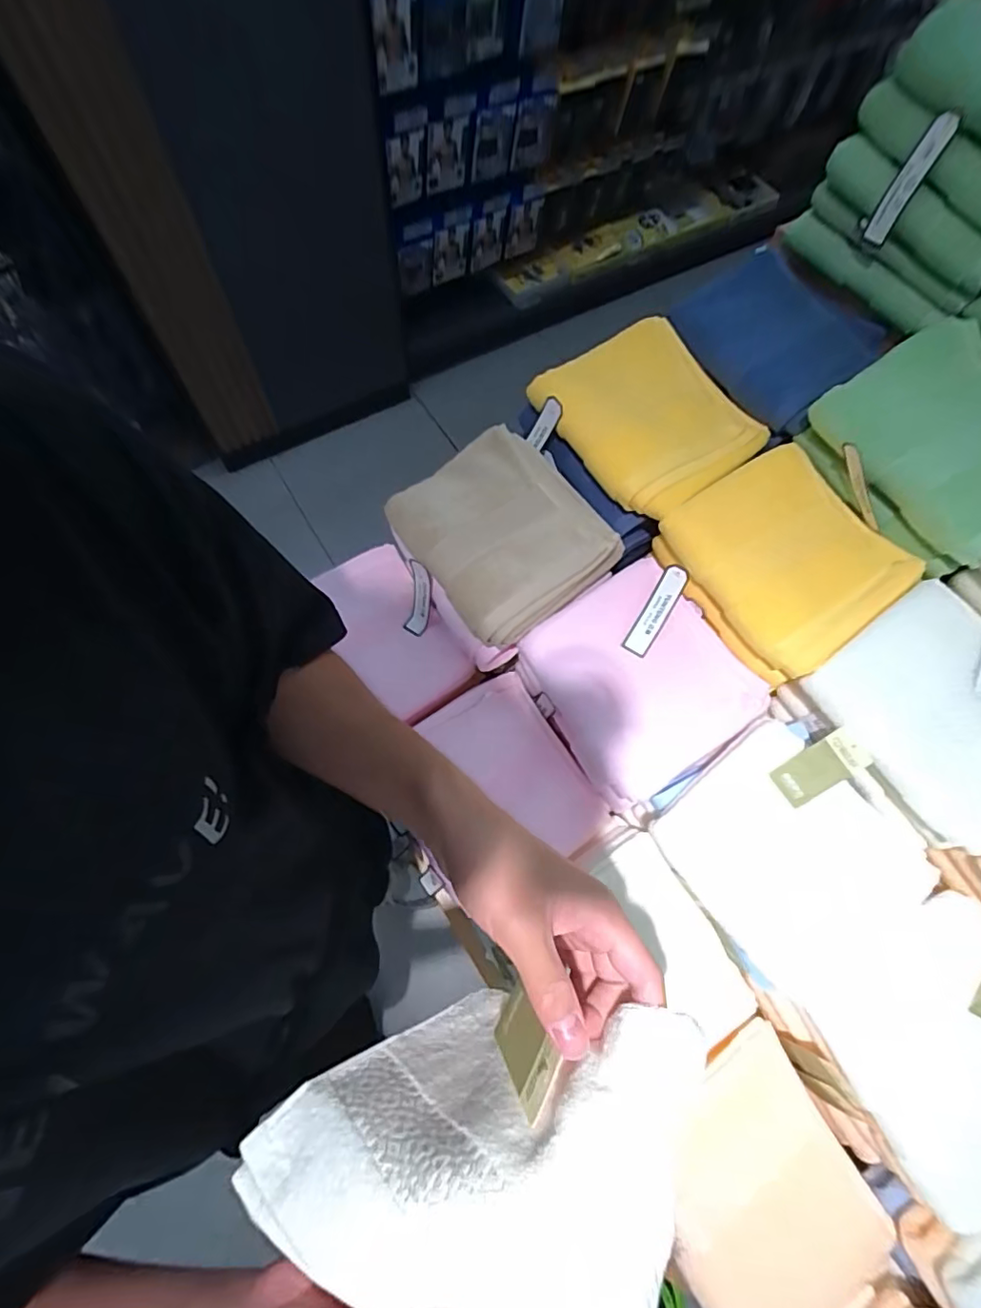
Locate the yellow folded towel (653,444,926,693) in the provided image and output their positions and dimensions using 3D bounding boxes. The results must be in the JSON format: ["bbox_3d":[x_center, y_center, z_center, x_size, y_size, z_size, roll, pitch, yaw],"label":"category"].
[{"bbox_3d":[0.292,-0.091,0.560,0.175,0.066,0.193,-31,72,-14],"label":"yellow folded towel"}]

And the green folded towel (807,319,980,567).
[{"bbox_3d":[0.435,-0.201,0.528,0.173,0.087,0.203,-35,73,-15],"label":"green folded towel"}]

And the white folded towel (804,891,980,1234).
[{"bbox_3d":[0.388,0.332,0.465,0.185,0.045,0.178,-28,72,-13],"label":"white folded towel"}]

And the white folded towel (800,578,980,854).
[{"bbox_3d":[0.402,0.053,0.497,0.164,0.057,0.179,-34,73,-15],"label":"white folded towel"}]

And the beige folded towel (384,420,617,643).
[{"bbox_3d":[0.014,-0.129,0.568,0.179,0.046,0.196,-35,73,-15],"label":"beige folded towel"}]

